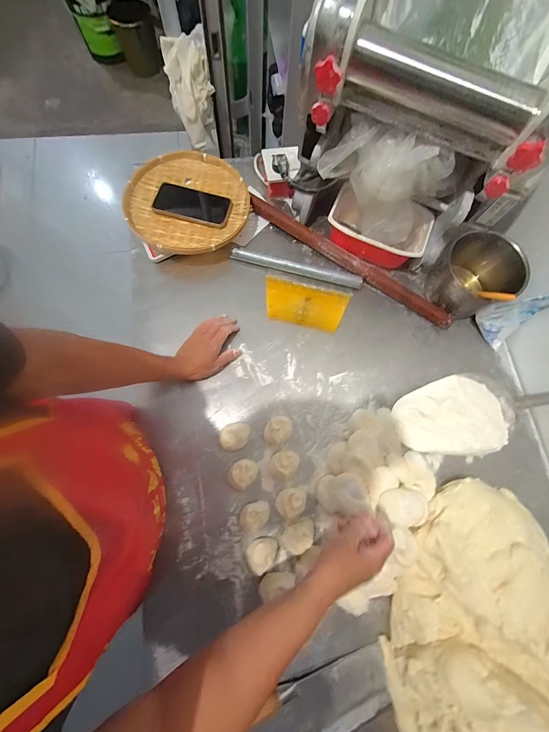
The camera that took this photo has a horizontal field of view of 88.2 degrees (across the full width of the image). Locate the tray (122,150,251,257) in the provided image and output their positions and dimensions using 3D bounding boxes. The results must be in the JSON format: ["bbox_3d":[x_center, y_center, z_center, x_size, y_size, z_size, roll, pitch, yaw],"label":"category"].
[{"bbox_3d":[-0.185,-0.353,0.617,0.247,0.029,0.255,-43,81,-11],"label":"tray"}]

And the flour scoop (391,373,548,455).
[{"bbox_3d":[0.379,0.080,0.541,0.287,0.072,0.137,-20,78,-8],"label":"flour scoop"}]

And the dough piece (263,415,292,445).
[{"bbox_3d":[0.006,0.120,0.530,0.056,0.034,0.044,-26,79,-9],"label":"dough piece"}]

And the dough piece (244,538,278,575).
[{"bbox_3d":[-0.020,0.319,0.479,0.053,0.038,0.043,-33,80,-11],"label":"dough piece"}]

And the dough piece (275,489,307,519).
[{"bbox_3d":[0.029,0.242,0.505,0.054,0.033,0.040,-30,79,-10],"label":"dough piece"}]

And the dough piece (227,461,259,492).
[{"bbox_3d":[-0.058,0.195,0.508,0.046,0.036,0.055,44,78,8],"label":"dough piece"}]

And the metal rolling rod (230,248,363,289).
[{"bbox_3d":[0.050,-0.219,0.628,0.290,0.024,0.028,14,76,2],"label":"metal rolling rod"}]

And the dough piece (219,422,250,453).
[{"bbox_3d":[-0.073,0.130,0.526,0.059,0.025,0.047,-19,77,-6],"label":"dough piece"}]

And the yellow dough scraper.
[{"bbox_3d":[0.066,-0.133,0.614,0.180,0.009,0.096,13,76,-1],"label":"yellow dough scraper"}]

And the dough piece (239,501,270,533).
[{"bbox_3d":[-0.034,0.262,0.497,0.053,0.030,0.040,-11,77,-6],"label":"dough piece"}]

